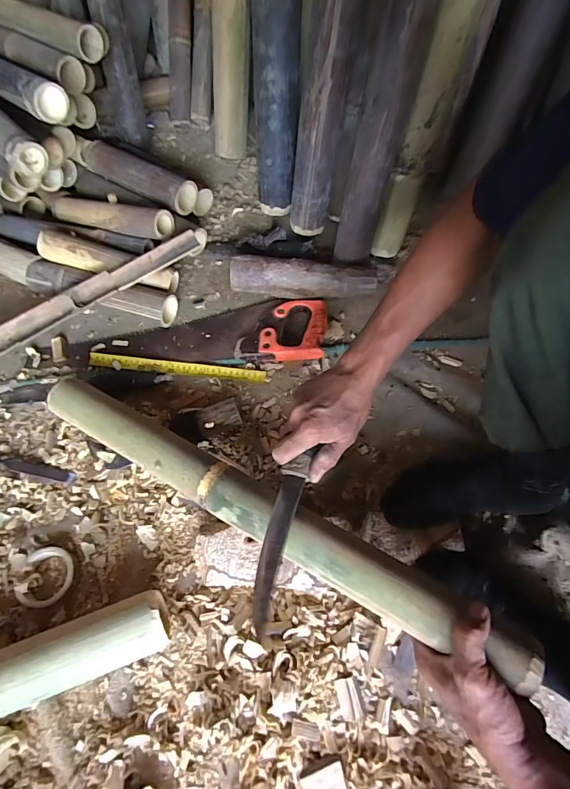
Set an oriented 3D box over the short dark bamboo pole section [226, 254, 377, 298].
[{"bbox_3d":[0.032,-0.200,0.713,0.251,0.066,0.055,4,65,2],"label":"short dark bamboo pole section"}]

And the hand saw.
[{"bbox_3d":[-0.148,-0.112,0.691,0.429,0.036,0.119,-1,65,0],"label":"hand saw"}]

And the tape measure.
[{"bbox_3d":[-0.178,-0.045,0.672,0.290,0.007,0.023,6,77,2],"label":"tape measure"}]

